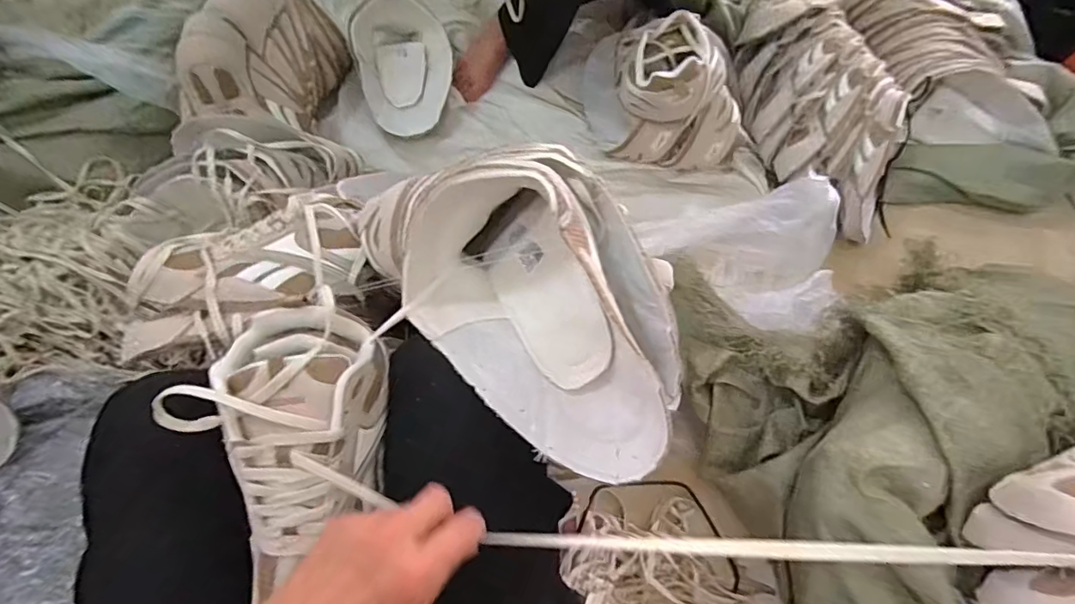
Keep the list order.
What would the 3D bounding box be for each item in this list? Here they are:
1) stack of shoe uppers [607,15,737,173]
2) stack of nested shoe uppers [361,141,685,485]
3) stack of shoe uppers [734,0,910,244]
[{"bbox_3d":[0.232,-0.334,0.881,0.198,0.202,0.145,3,67,0],"label":"stack of shoe uppers"},{"bbox_3d":[0.016,0.005,0.385,0.158,0.113,0.233,-41,74,-16],"label":"stack of nested shoe uppers"},{"bbox_3d":[0.478,-0.360,0.945,0.217,0.149,0.503,-11,68,-6],"label":"stack of shoe uppers"}]

